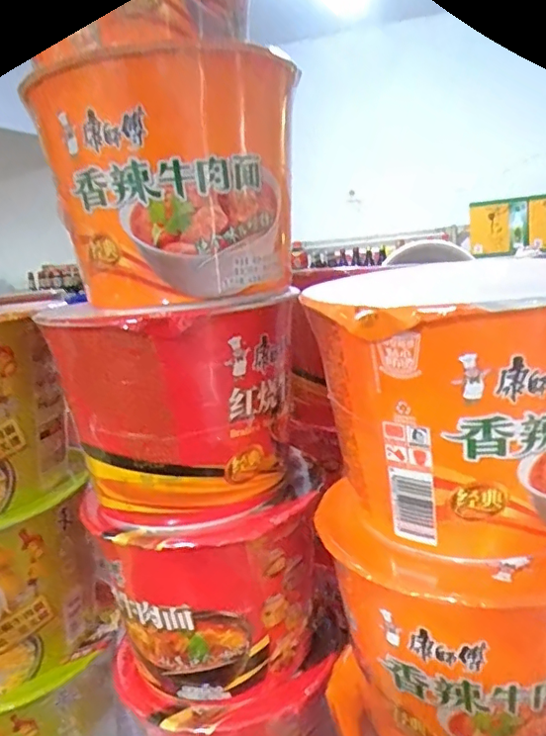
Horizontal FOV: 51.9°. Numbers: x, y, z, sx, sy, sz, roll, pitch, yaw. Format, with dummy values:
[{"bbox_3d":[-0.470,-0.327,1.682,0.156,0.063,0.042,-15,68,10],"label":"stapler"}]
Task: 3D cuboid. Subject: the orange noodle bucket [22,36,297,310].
[{"bbox_3d":[-0.049,-0.086,0.274,0.098,0.105,0.103,-6,13,1],"label":"orange noodle bucket"}]

